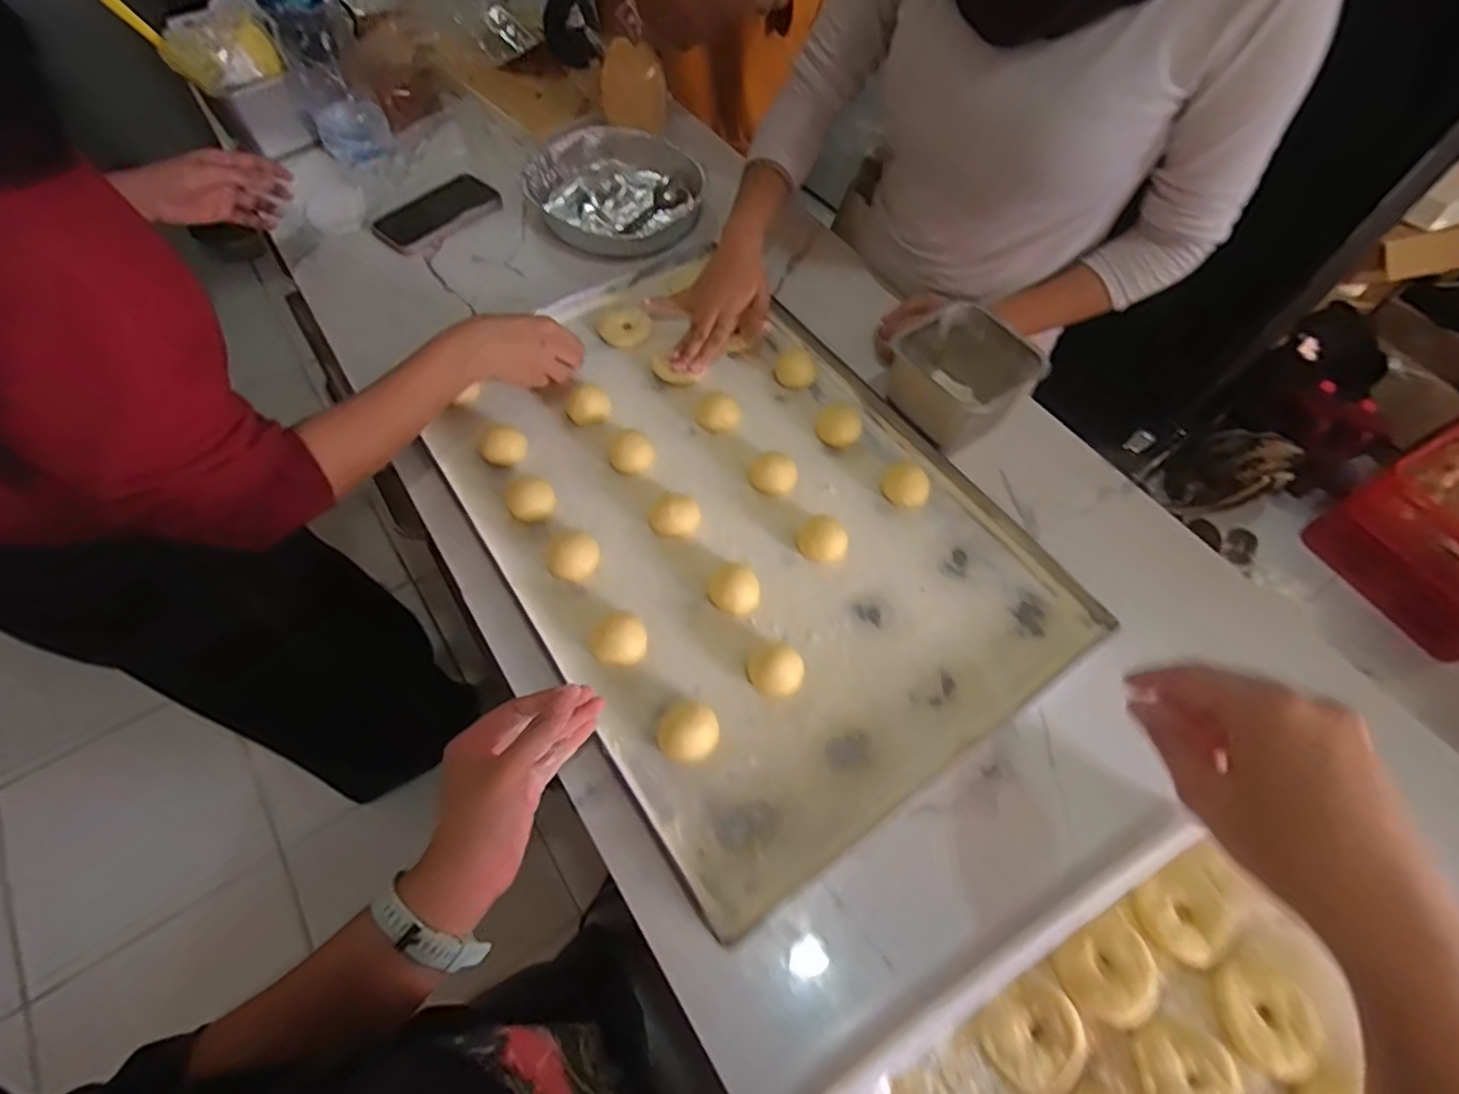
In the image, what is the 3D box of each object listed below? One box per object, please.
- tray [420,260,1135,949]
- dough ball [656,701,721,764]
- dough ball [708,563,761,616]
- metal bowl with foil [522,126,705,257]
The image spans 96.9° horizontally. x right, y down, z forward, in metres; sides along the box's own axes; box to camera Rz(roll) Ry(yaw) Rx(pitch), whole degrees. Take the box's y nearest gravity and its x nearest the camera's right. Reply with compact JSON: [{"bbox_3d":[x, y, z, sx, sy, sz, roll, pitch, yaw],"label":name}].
[{"bbox_3d":[-0.005,-0.043,0.607,0.408,0.031,0.586,-30,66,-20],"label":"tray"},{"bbox_3d":[-0.031,0.139,0.490,0.046,0.026,0.042,2,59,-3],"label":"dough ball"},{"bbox_3d":[0.005,0.036,0.557,0.044,0.025,0.043,2,59,-3],"label":"dough ball"},{"bbox_3d":[-0.139,-0.451,0.812,0.210,0.047,0.191,40,64,18],"label":"metal bowl with foil"}]

